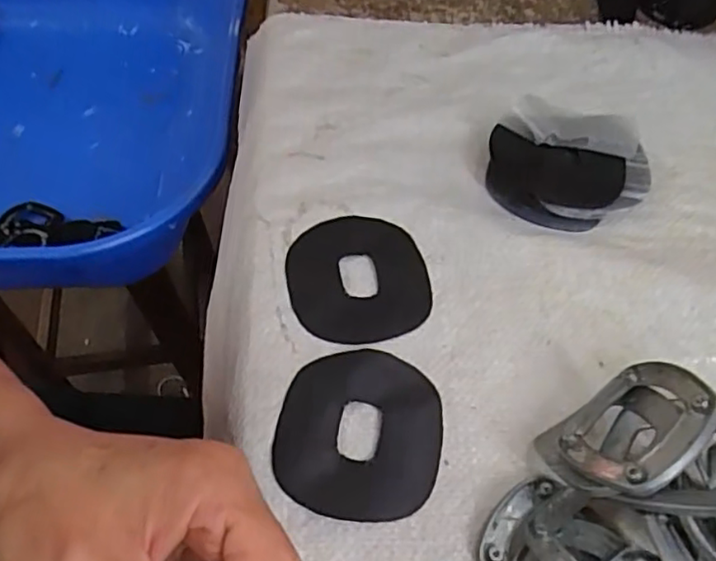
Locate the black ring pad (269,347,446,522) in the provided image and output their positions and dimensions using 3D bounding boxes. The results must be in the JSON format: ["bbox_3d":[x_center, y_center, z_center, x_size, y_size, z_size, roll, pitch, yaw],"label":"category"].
[{"bbox_3d":[0.001,0.071,0.301,0.075,0.005,0.080,8,55,2],"label":"black ring pad"}]

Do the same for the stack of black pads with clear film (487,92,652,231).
[{"bbox_3d":[0.131,-0.071,0.393,0.094,0.026,0.081,8,55,2],"label":"stack of black pads with clear film"}]

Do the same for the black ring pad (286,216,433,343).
[{"bbox_3d":[0.000,-0.003,0.351,0.076,0.004,0.080,-7,56,-8],"label":"black ring pad"}]

